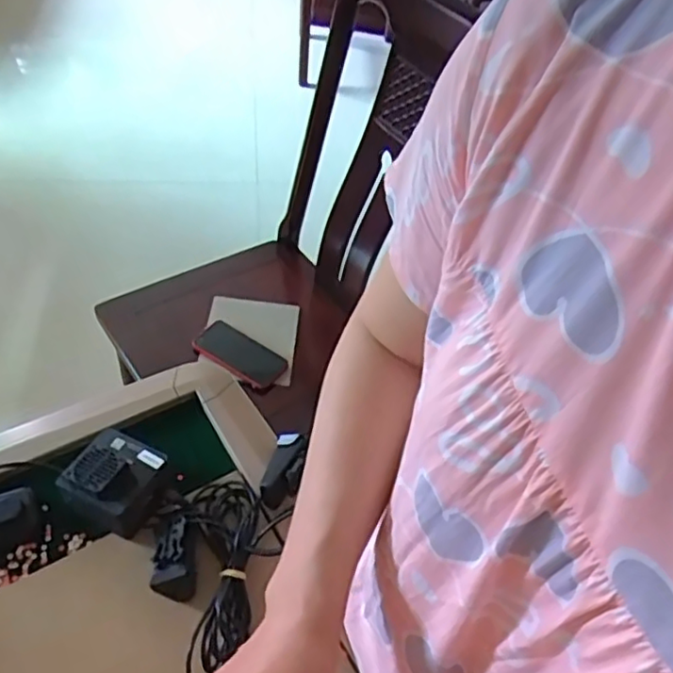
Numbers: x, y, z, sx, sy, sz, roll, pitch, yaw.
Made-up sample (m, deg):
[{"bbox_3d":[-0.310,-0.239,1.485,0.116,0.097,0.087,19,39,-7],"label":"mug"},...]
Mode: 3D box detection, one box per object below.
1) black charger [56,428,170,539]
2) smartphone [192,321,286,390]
[{"bbox_3d":[-0.203,0.133,0.582,0.078,0.053,0.081,24,52,14],"label":"black charger"},{"bbox_3d":[-0.169,0.029,1.099,0.154,0.012,0.083,35,54,14],"label":"smartphone"}]

